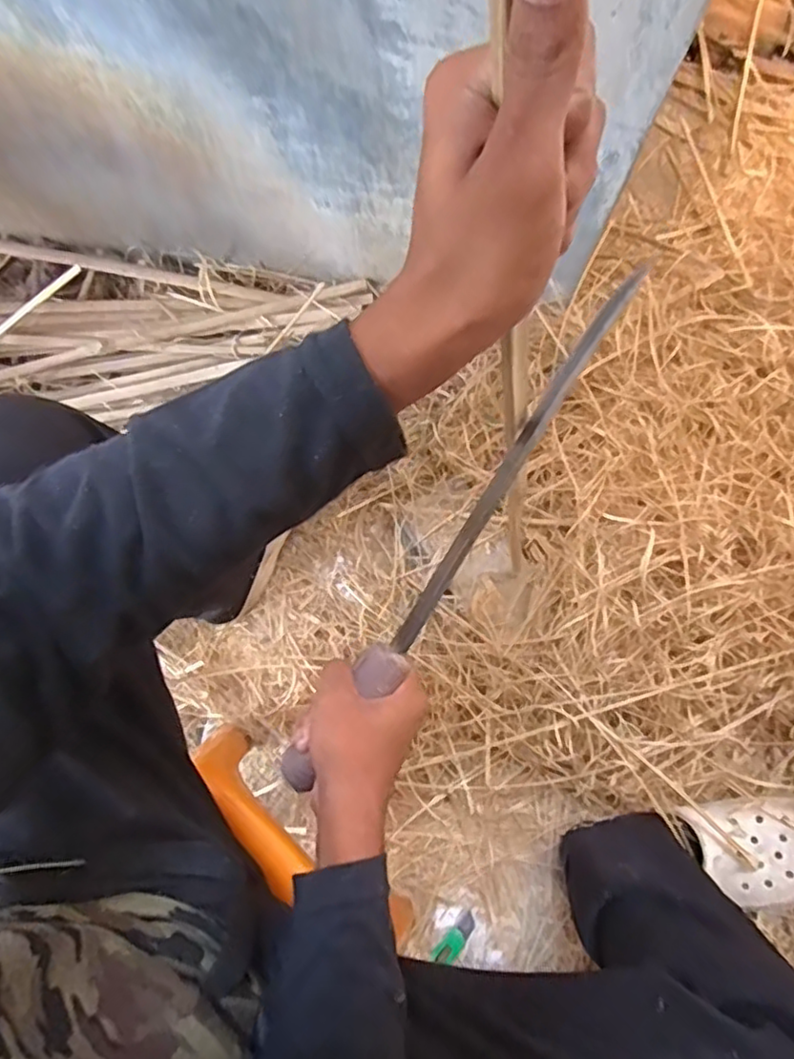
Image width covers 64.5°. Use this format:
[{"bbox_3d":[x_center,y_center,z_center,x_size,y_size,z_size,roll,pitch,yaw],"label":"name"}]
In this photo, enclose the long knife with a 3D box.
[{"bbox_3d":[0.041,0.007,0.411,0.031,0.026,0.399,34,93,6],"label":"long knife"}]

